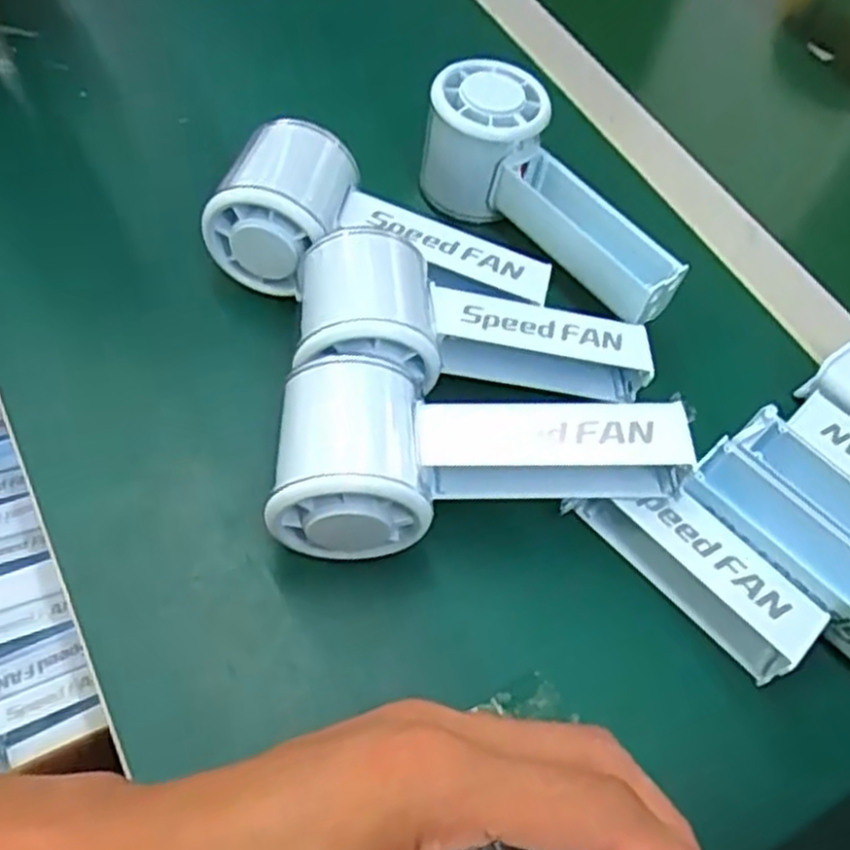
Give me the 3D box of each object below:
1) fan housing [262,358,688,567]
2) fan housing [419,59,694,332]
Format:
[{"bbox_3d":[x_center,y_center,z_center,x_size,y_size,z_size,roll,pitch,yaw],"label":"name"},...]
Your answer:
[{"bbox_3d":[0.017,0.007,0.292,0.150,0.049,0.060,-3,58,-12],"label":"fan housing"},{"bbox_3d":[0.063,-0.113,0.376,0.148,0.052,0.054,41,60,17],"label":"fan housing"}]

